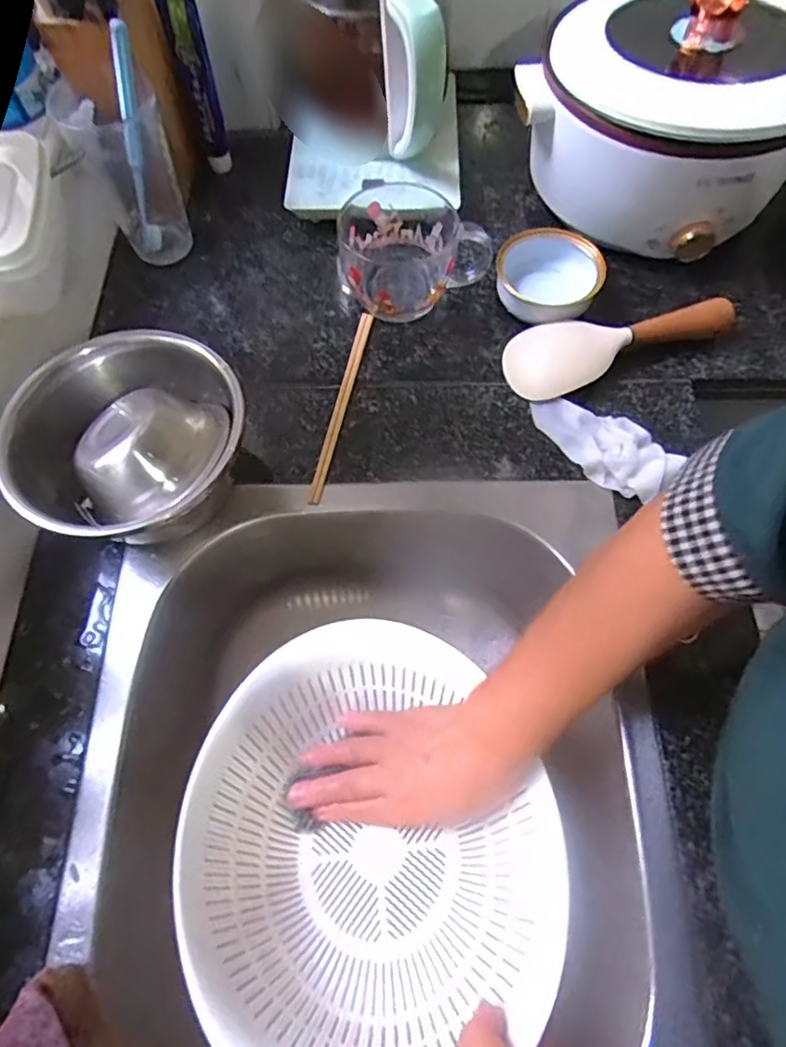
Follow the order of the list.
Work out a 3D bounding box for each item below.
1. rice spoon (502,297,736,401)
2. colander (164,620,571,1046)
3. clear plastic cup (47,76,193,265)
[{"bbox_3d":[0.201,-0.174,0.538,0.205,0.037,0.066,-20,67,-7],"label":"rice spoon"},{"bbox_3d":[-0.018,0.217,0.403,0.272,0.121,0.272,-2,43,2],"label":"colander"},{"bbox_3d":[-0.251,-0.337,0.569,0.079,0.142,0.067,-29,68,-11],"label":"clear plastic cup"}]

